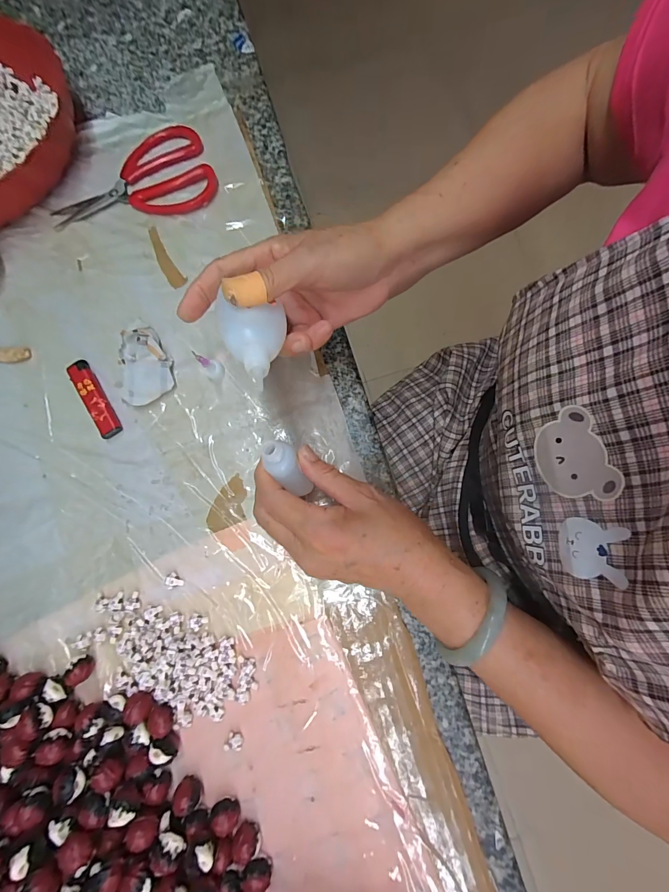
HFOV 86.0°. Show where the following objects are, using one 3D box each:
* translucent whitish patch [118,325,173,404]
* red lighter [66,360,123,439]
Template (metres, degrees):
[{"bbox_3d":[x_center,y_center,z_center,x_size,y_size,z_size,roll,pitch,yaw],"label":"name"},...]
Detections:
[{"bbox_3d":[-0.171,-0.074,0.321,0.045,0.020,0.072,-13,79,-2],"label":"translucent whitish patch"},{"bbox_3d":[-0.217,-0.043,0.326,0.019,0.010,0.078,-34,80,-3],"label":"red lighter"}]

